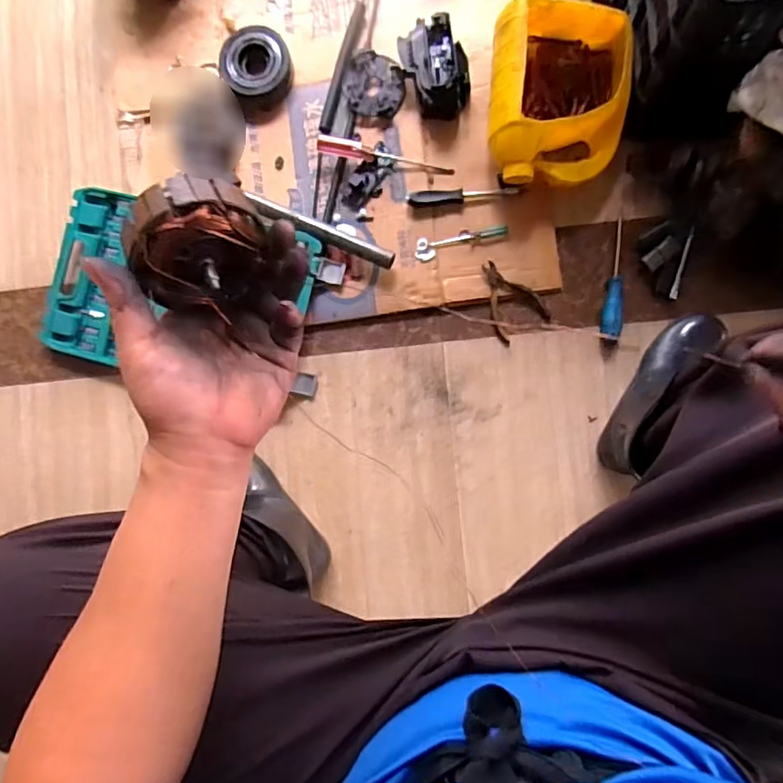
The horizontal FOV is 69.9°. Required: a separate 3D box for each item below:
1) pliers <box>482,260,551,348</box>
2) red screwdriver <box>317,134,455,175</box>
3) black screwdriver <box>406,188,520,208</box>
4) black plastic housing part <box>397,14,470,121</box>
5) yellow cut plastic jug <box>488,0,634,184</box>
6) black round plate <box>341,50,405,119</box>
[{"bbox_3d":[0.165,-0.131,0.795,0.078,0.019,0.112,-34,82,2],"label":"pliers"},{"bbox_3d":[-0.010,-0.337,0.804,0.190,0.022,0.023,12,86,0],"label":"red screwdriver"},{"bbox_3d":[0.100,-0.275,0.790,0.151,0.021,0.017,-2,84,6],"label":"black screwdriver"},{"bbox_3d":[0.060,-0.450,0.781,0.095,0.062,0.116,-4,84,6],"label":"black plastic housing part"},{"bbox_3d":[0.223,-0.390,0.742,0.176,0.115,0.226,3,85,7],"label":"yellow cut plastic jug"},{"bbox_3d":[-0.026,-0.448,0.818,0.093,0.020,0.085,-1,85,6],"label":"black round plate"}]

